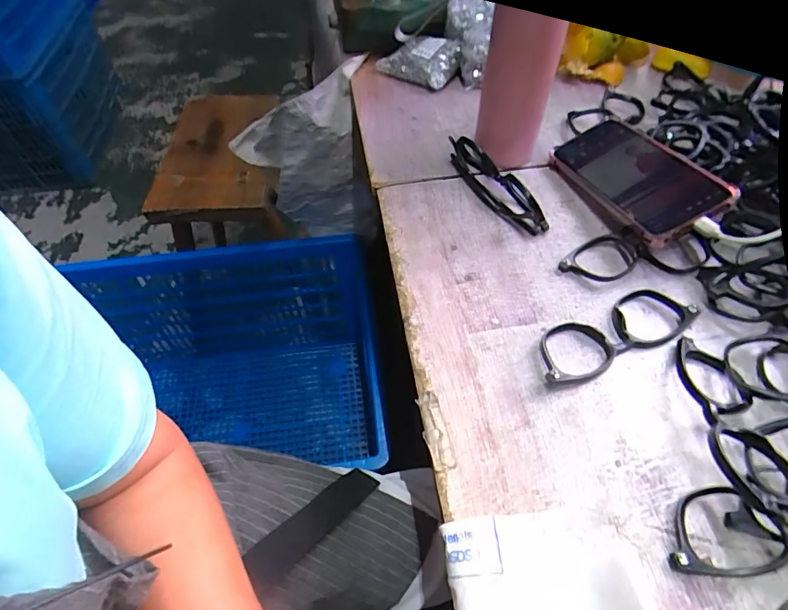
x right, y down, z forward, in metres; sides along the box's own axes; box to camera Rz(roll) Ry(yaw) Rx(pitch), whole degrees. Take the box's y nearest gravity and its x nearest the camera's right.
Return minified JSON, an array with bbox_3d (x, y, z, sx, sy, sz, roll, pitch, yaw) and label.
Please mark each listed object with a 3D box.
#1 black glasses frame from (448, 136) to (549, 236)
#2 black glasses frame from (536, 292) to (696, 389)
[{"bbox_3d":[0.101,-0.126,0.439,0.031,0.038,0.135,-20,57,-13],"label":"black glasses frame"},{"bbox_3d":[0.173,0.021,0.350,0.141,0.012,0.049,-19,56,-12],"label":"black glasses frame"}]

